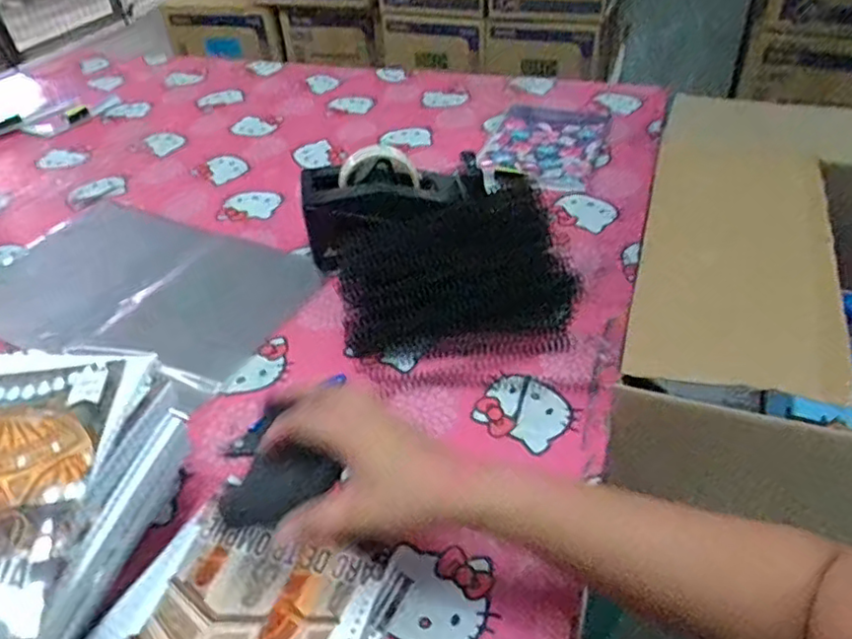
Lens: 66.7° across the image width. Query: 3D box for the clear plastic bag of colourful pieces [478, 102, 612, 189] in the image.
[{"bbox_3d":[0.172,-0.255,0.920,0.149,0.026,0.251,12,45,17],"label":"clear plastic bag of colourful pieces"}]

